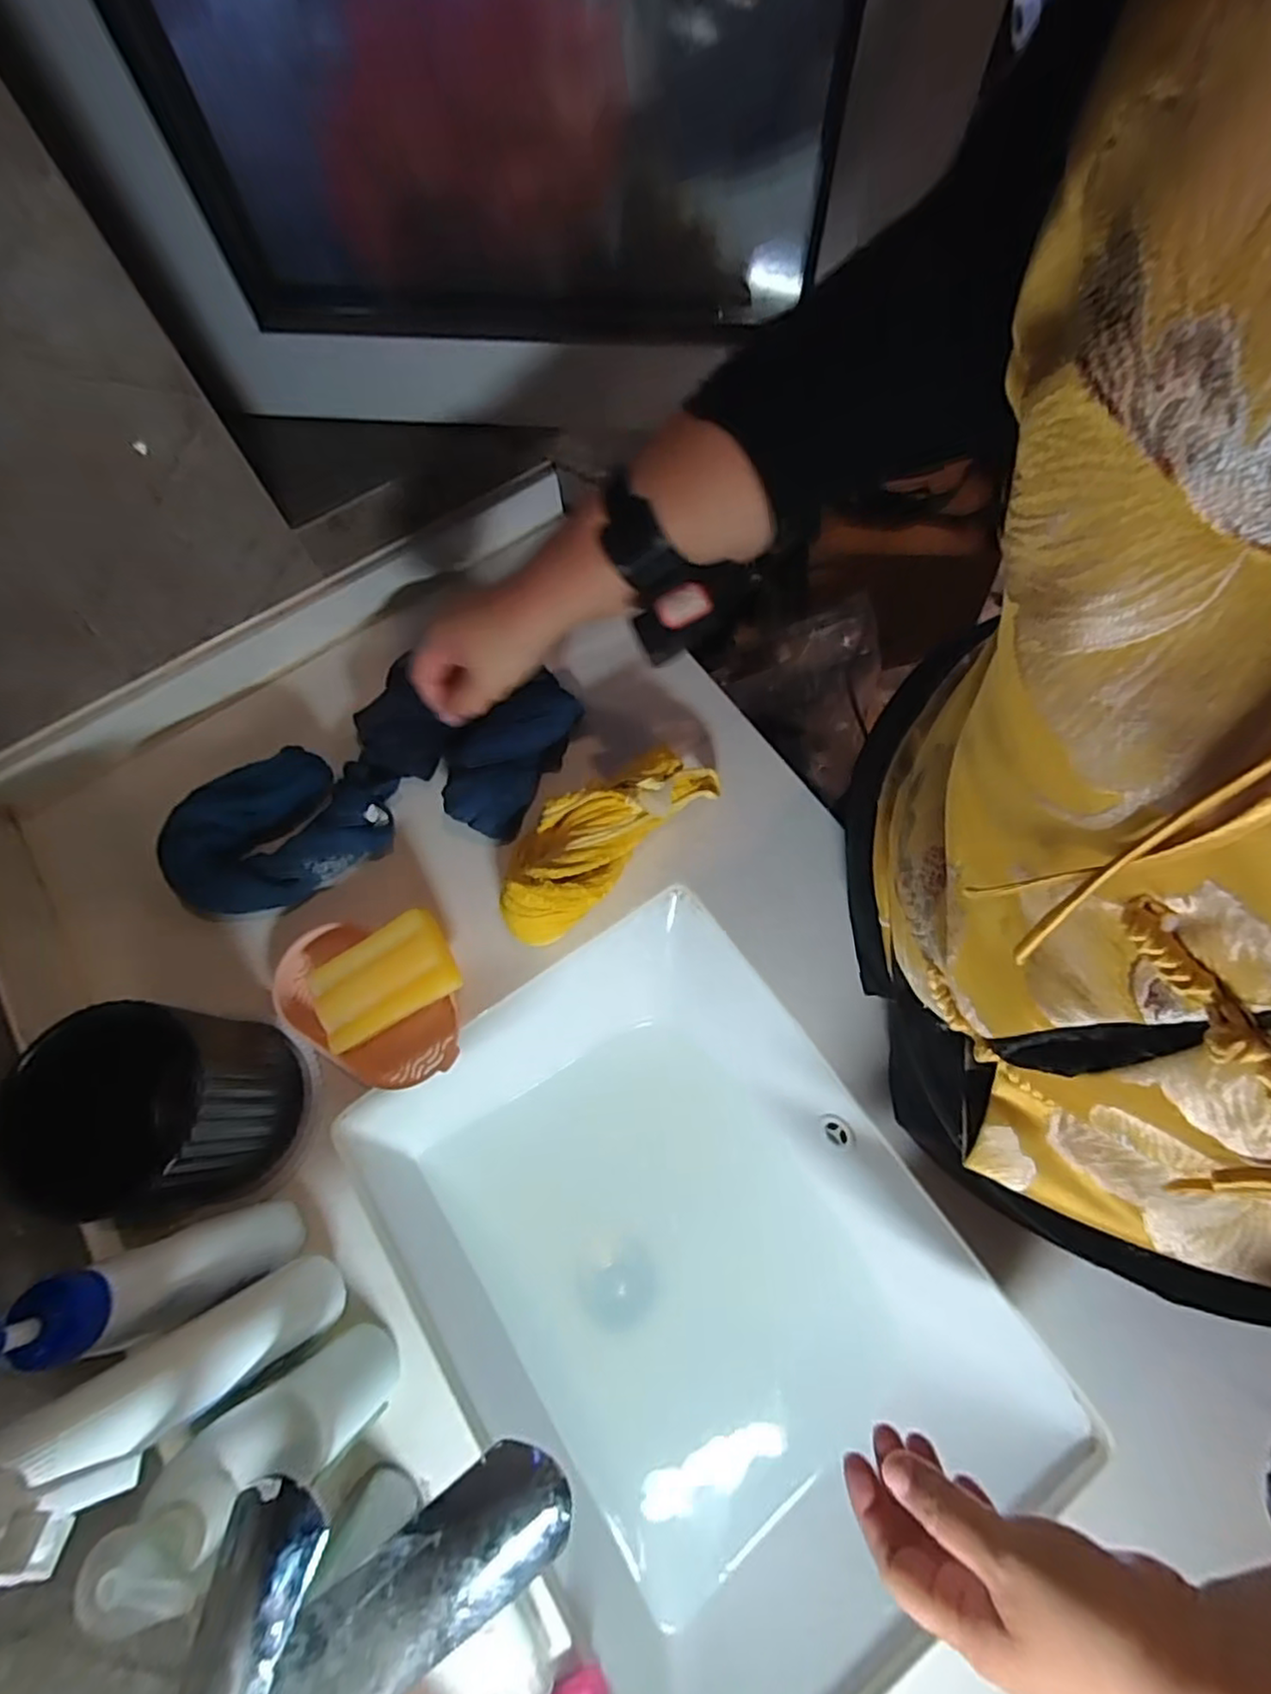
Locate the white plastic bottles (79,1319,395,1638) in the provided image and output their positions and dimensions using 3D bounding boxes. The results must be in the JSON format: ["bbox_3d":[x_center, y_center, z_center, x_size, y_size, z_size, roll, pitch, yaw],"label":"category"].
[{"bbox_3d":[-0.186,0.309,0.351,0.070,0.173,0.056,-35,73,-12],"label":"white plastic bottles"}]

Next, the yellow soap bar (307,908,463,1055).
[{"bbox_3d":[-0.186,0.099,0.508,0.107,0.025,0.066,-32,78,4],"label":"yellow soap bar"}]

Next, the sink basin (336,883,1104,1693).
[{"bbox_3d":[0.030,0.319,0.525,0.346,0.136,0.455,-34,73,-12],"label":"sink basin"}]

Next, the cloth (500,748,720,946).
[{"bbox_3d":[-0.031,-0.008,0.541,0.196,0.063,0.083,-42,74,-14],"label":"cloth"}]

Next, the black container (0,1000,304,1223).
[{"bbox_3d":[-0.291,0.163,0.433,0.103,0.143,0.111,8,69,3],"label":"black container"}]

